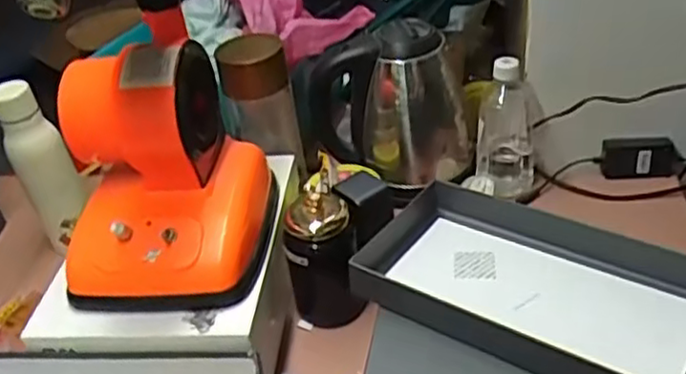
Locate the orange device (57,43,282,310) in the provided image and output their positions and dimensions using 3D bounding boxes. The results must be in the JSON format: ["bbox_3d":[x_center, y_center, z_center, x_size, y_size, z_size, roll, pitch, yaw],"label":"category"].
[{"bbox_3d":[-0.180,-0.020,0.691,0.171,0.199,0.191,-1,36,8],"label":"orange device"}]

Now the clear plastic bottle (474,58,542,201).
[{"bbox_3d":[0.210,-0.080,0.913,0.075,0.179,0.080,1,37,12],"label":"clear plastic bottle"}]

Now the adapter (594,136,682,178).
[{"bbox_3d":[0.387,-0.037,0.927,0.101,0.058,0.029,2,37,13],"label":"adapter"}]

